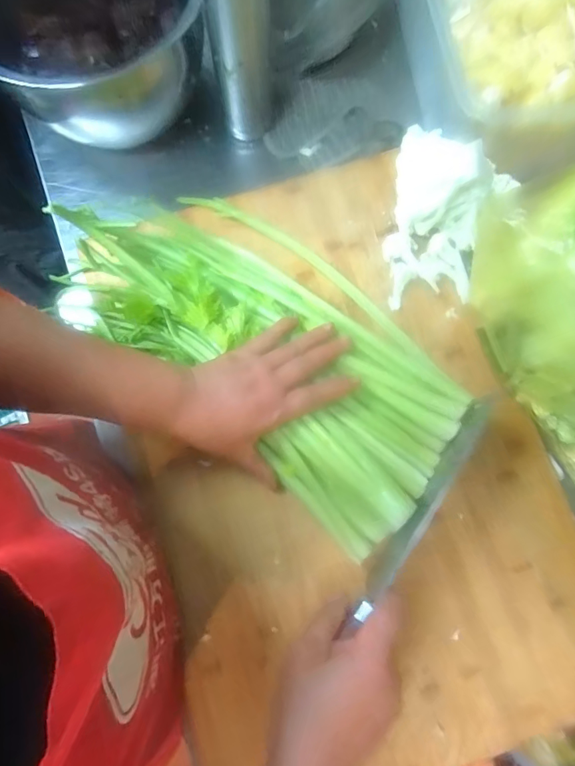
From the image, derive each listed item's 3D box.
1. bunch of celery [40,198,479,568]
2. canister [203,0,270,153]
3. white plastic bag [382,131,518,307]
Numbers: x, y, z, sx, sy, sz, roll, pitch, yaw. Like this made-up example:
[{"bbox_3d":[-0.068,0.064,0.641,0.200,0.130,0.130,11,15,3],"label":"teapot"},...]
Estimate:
[{"bbox_3d":[-0.020,-0.053,0.419,0.415,0.051,0.207,41,81,8],"label":"bunch of celery"},{"bbox_3d":[-0.048,-0.348,0.428,0.058,0.230,0.049,-10,79,-2],"label":"canister"},{"bbox_3d":[0.149,-0.160,0.428,0.114,0.071,0.143,22,79,5],"label":"white plastic bag"}]

